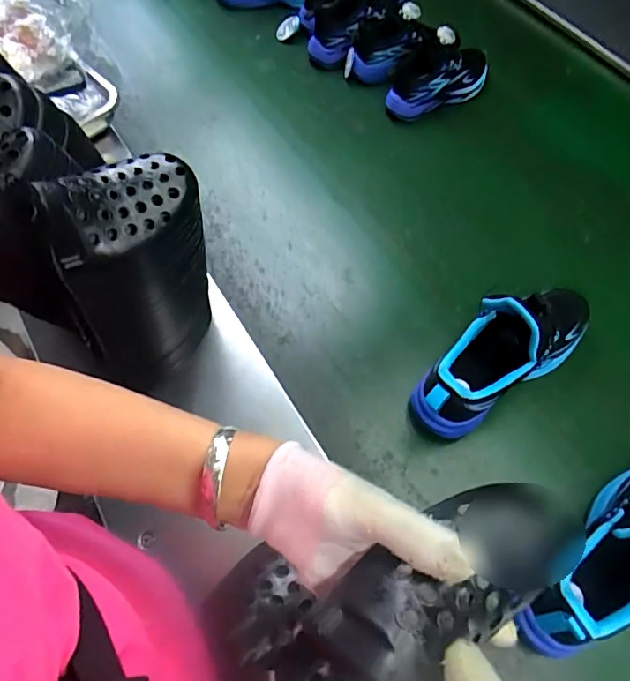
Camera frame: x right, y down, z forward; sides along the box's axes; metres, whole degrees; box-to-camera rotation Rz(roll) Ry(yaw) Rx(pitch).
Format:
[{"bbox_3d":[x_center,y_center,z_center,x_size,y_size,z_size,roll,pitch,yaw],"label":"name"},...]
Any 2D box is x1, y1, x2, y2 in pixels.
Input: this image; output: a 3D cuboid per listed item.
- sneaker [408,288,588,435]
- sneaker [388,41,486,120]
[{"bbox_3d":[0.222,0.002,0.573,0.247,0.148,0.086,-32,66,-14],"label":"sneaker"},{"bbox_3d":[0.202,-0.435,0.848,0.195,0.089,0.077,-26,65,-11],"label":"sneaker"}]

